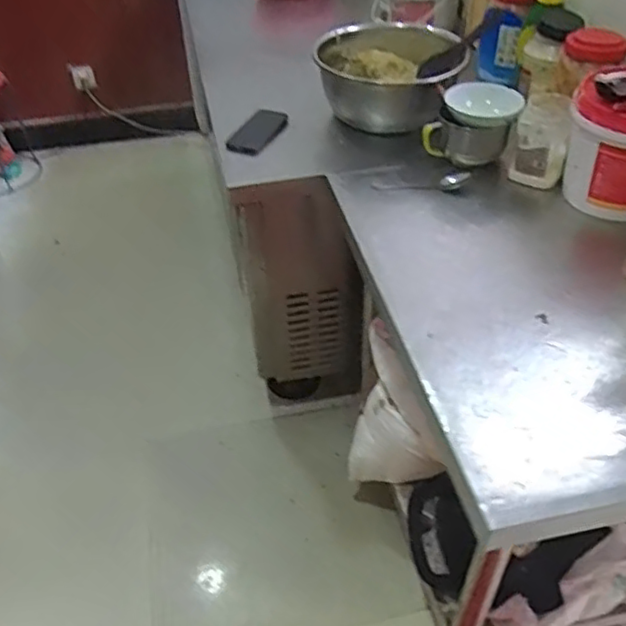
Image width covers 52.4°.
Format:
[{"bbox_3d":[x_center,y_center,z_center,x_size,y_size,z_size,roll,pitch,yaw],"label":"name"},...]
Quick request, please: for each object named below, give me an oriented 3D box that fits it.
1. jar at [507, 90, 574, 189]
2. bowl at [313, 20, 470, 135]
[{"bbox_3d":[0.420,-0.318,1.192,0.093,0.152,0.092,5,42,7],"label":"jar"},{"bbox_3d":[0.170,-0.516,1.428,0.315,0.193,0.270,1,43,4],"label":"bowl"}]

